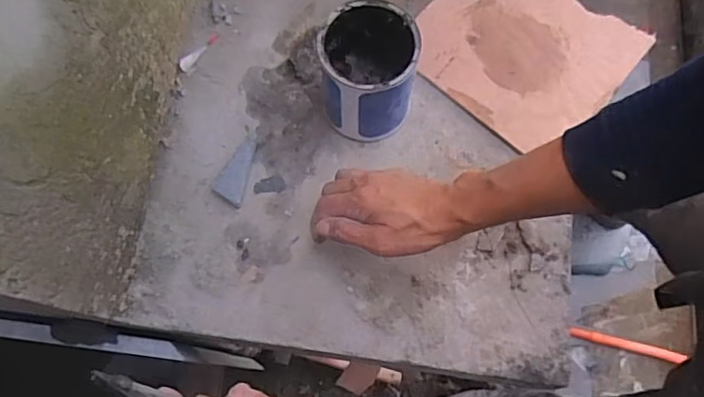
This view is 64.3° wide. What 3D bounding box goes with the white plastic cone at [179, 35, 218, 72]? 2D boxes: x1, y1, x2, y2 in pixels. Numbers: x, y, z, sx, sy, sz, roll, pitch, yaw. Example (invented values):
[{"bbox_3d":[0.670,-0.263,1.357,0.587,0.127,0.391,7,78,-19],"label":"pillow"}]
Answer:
[{"bbox_3d":[-0.183,-0.176,0.670,0.012,0.011,0.064,36,74,11],"label":"white plastic cone"}]

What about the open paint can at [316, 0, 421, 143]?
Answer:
[{"bbox_3d":[0.016,-0.131,0.599,0.093,0.125,0.102,0,71,0],"label":"open paint can"}]

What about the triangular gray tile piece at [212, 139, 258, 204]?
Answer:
[{"bbox_3d":[-0.125,-0.033,0.620,0.031,0.021,0.075,17,72,5],"label":"triangular gray tile piece"}]

